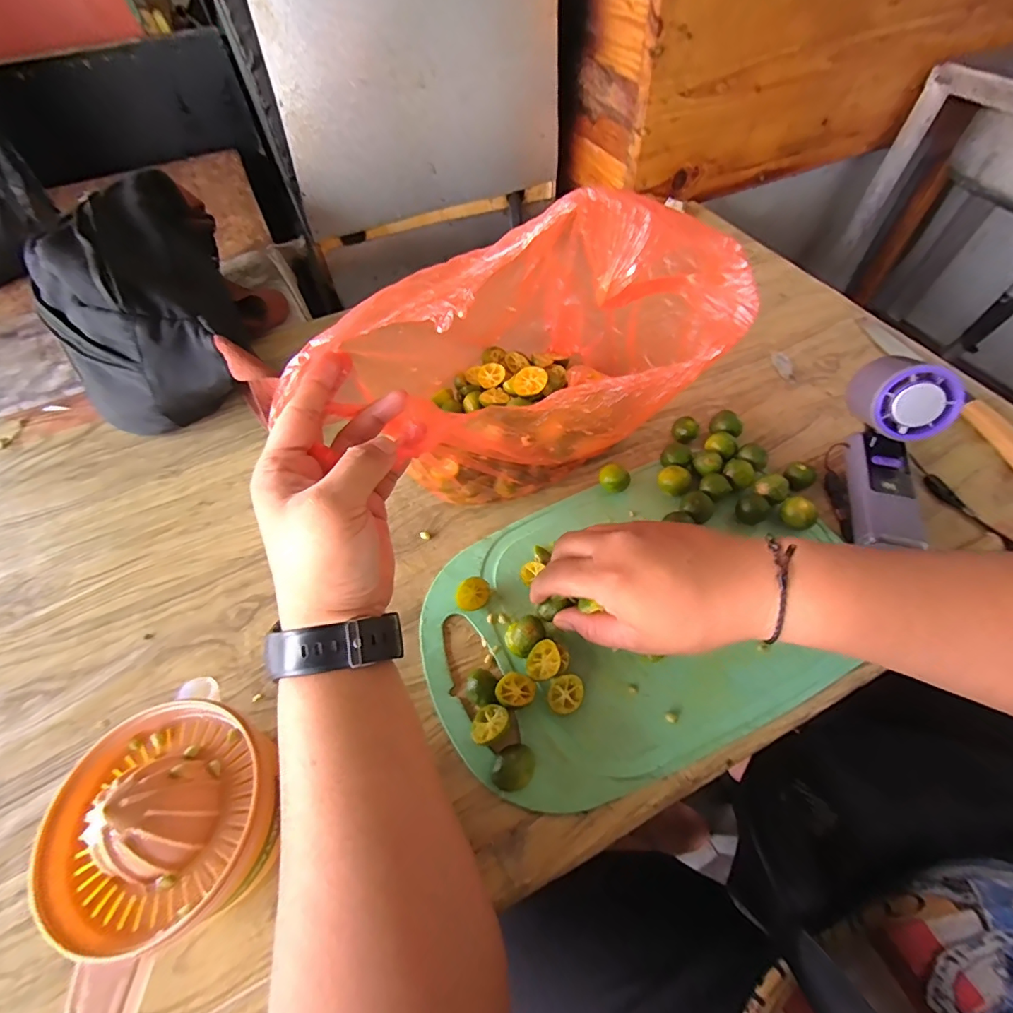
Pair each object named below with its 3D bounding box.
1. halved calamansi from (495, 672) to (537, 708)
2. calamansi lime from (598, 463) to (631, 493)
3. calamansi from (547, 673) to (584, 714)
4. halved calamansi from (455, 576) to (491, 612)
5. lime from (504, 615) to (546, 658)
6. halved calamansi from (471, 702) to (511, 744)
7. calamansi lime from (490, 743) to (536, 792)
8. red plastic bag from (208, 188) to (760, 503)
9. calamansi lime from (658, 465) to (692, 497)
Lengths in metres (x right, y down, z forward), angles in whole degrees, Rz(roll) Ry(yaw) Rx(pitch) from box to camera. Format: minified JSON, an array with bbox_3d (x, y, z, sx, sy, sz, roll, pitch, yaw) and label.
[{"bbox_3d":[0.007,0.123,0.324,0.025,0.017,0.022,2,56,4],"label":"halved calamansi"},{"bbox_3d":[0.091,-0.022,0.415,0.026,0.021,0.021,12,58,11],"label":"calamansi lime"},{"bbox_3d":[0.039,0.125,0.324,0.022,0.010,0.024,8,57,8],"label":"calamansi"},{"bbox_3d":[-0.025,0.066,0.365,0.027,0.015,0.021,-33,61,-18],"label":"halved calamansi"},{"bbox_3d":[0.013,0.092,0.342,0.028,0.020,0.025,-5,56,0],"label":"lime"},{"bbox_3d":[-0.011,0.141,0.314,0.026,0.015,0.021,-40,63,-21],"label":"halved calamansi"},{"bbox_3d":[0.005,0.161,0.302,0.023,0.013,0.028,38,66,24],"label":"calamansi lime"},{"bbox_3d":[-0.001,-0.134,0.357,0.260,0.201,0.182,-13,56,-6],"label":"red plastic bag"},{"bbox_3d":[0.141,-0.021,0.408,0.026,0.022,0.019,25,61,19],"label":"calamansi lime"}]

